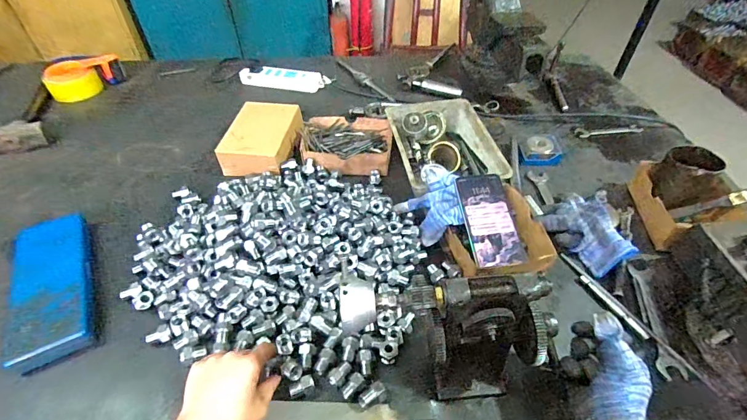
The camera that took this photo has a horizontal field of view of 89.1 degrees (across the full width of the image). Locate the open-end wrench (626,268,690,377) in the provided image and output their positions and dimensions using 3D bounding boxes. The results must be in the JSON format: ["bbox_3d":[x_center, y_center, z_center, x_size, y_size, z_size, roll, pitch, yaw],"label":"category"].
[{"bbox_3d":[0.382,0.147,0.517,0.031,0.011,0.165,8,46,8],"label":"open-end wrench"}]

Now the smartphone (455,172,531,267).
[{"bbox_3d":[0.181,0.013,0.579,0.086,0.010,0.152,-7,62,-5],"label":"smartphone"}]

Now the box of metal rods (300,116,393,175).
[{"bbox_3d":[-0.051,-0.131,0.750,0.177,0.040,0.142,3,46,3],"label":"box of metal rods"}]

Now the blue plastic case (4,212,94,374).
[{"bbox_3d":[-0.454,0.095,0.531,0.093,0.022,0.257,-22,50,-21],"label":"blue plastic case"}]

